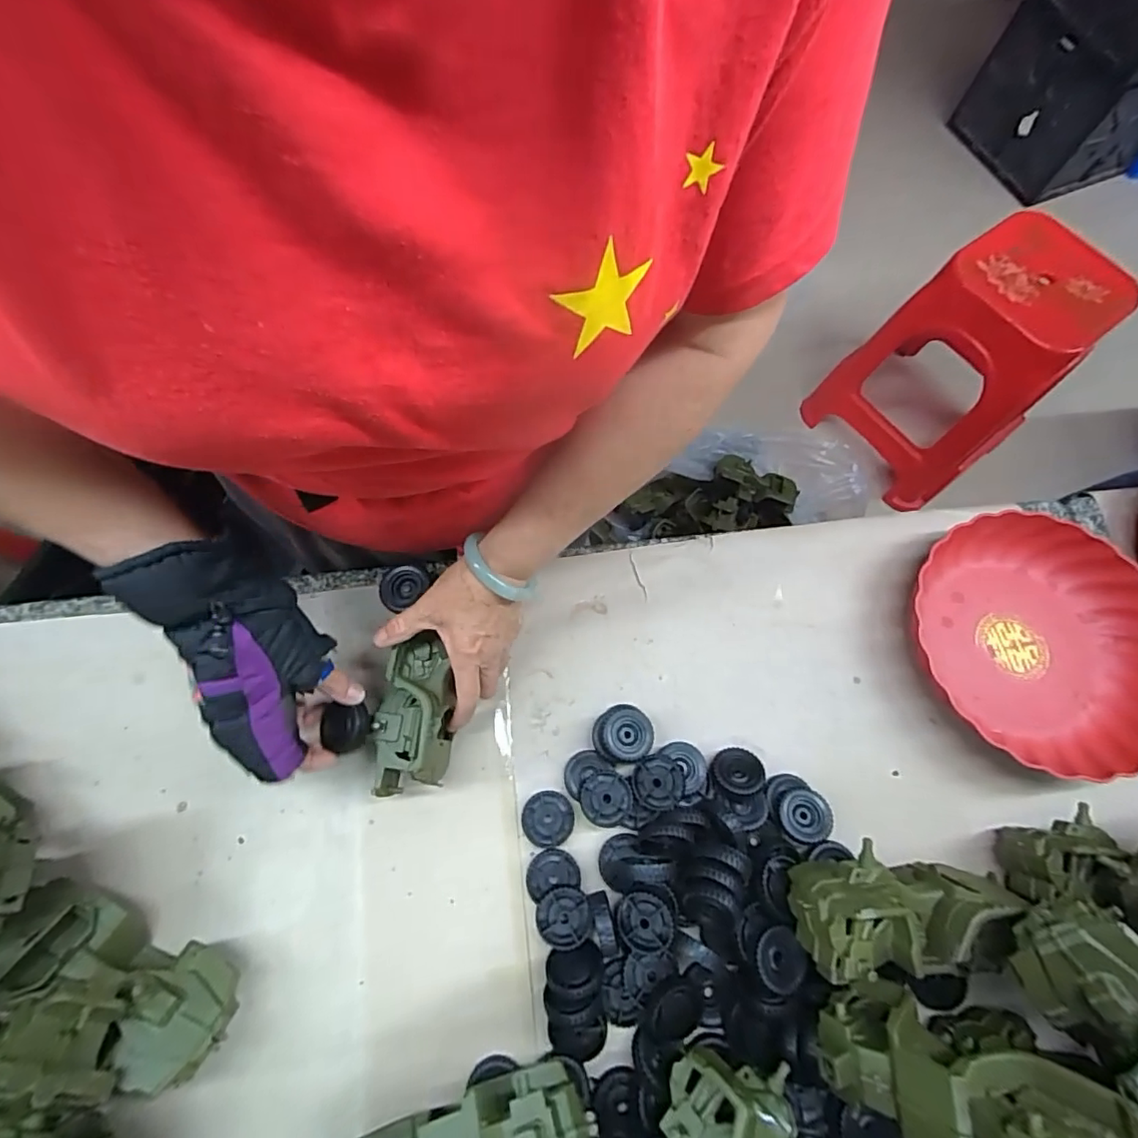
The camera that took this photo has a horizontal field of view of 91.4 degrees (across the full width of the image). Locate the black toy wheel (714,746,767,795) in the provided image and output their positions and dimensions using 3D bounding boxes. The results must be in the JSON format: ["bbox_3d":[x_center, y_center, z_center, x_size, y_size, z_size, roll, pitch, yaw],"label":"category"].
[{"bbox_3d":[0.147,0.176,0.483,0.042,0.014,0.042,-2,59,3],"label":"black toy wheel"}]

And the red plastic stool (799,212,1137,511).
[{"bbox_3d":[0.880,-0.467,1.273,0.382,0.449,0.382,-39,76,-15],"label":"red plastic stool"}]

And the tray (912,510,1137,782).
[{"bbox_3d":[0.443,0.066,0.527,0.227,0.041,0.241,-12,71,-7],"label":"tray"}]

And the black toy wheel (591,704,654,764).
[{"bbox_3d":[0.046,0.143,0.480,0.049,0.019,0.048,1,70,-2],"label":"black toy wheel"}]

